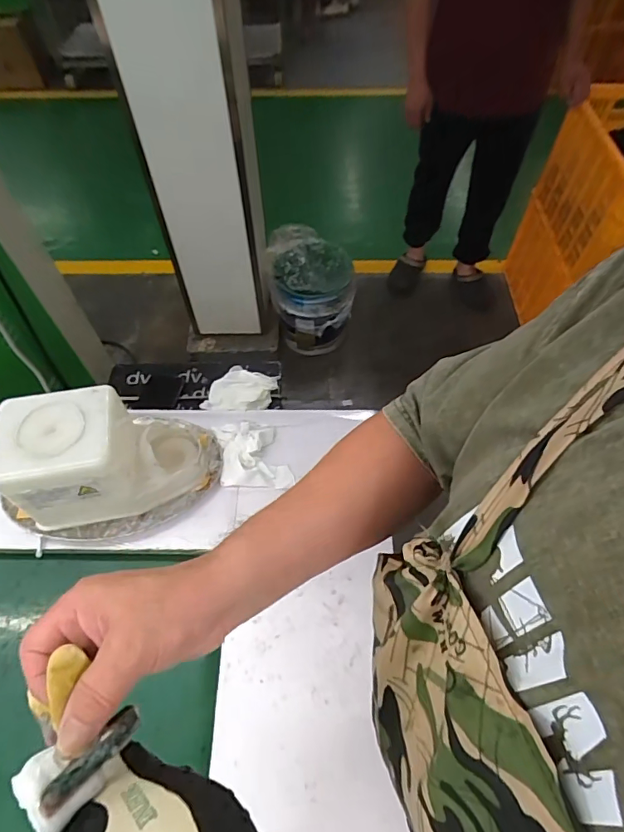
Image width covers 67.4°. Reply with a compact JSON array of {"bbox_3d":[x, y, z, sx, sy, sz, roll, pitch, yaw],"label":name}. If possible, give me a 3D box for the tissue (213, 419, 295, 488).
[{"bbox_3d":[-0.097,0.059,0.762,0.113,0.032,0.121,-10,58,-6],"label":"tissue"}]

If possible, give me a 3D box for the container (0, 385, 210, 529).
[{"bbox_3d":[-0.291,0.051,0.682,0.242,0.178,0.149,-10,58,-6],"label":"container"}]

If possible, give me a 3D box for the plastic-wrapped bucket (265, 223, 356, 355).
[{"bbox_3d":[-0.003,-0.435,1.637,0.284,0.359,0.285,0,58,0],"label":"plastic-wrapped bucket"}]

